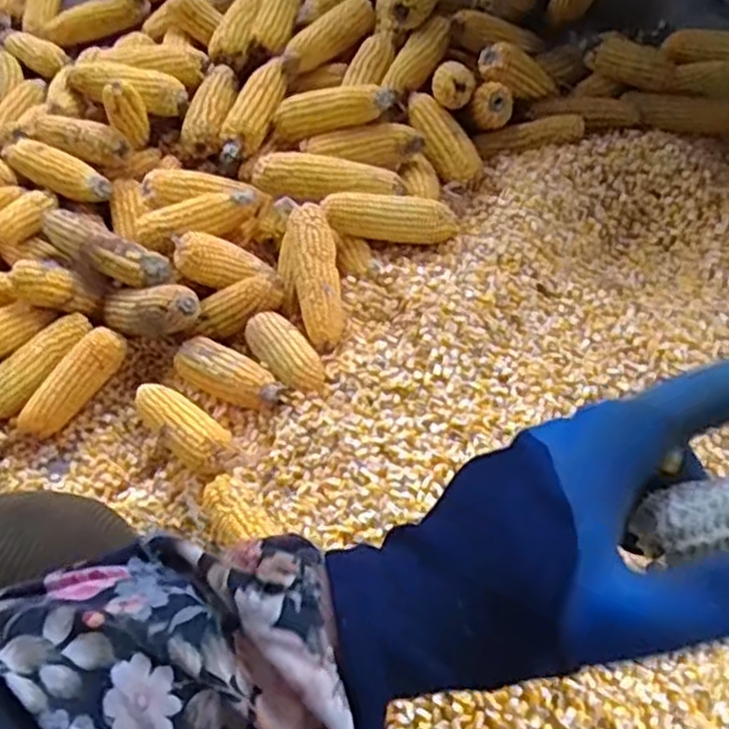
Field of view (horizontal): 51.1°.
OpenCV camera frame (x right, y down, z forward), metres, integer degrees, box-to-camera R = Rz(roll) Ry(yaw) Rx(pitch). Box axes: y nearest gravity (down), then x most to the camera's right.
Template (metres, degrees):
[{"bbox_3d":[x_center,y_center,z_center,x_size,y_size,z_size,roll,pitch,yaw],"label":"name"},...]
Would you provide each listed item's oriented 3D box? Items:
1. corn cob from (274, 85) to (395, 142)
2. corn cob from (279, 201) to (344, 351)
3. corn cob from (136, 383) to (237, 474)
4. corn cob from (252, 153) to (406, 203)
[{"bbox_3d":[-0.048,-0.335,1.006,0.177,0.044,0.048,-3,59,28],"label":"corn cob"},{"bbox_3d":[-0.061,-0.100,0.903,0.067,0.070,0.184,-12,64,-3],"label":"corn cob"},{"bbox_3d":[-0.201,0.068,0.845,0.154,0.052,0.056,34,67,30],"label":"corn cob"},{"bbox_3d":[-0.046,-0.237,0.971,0.190,0.042,0.055,4,65,5],"label":"corn cob"}]

